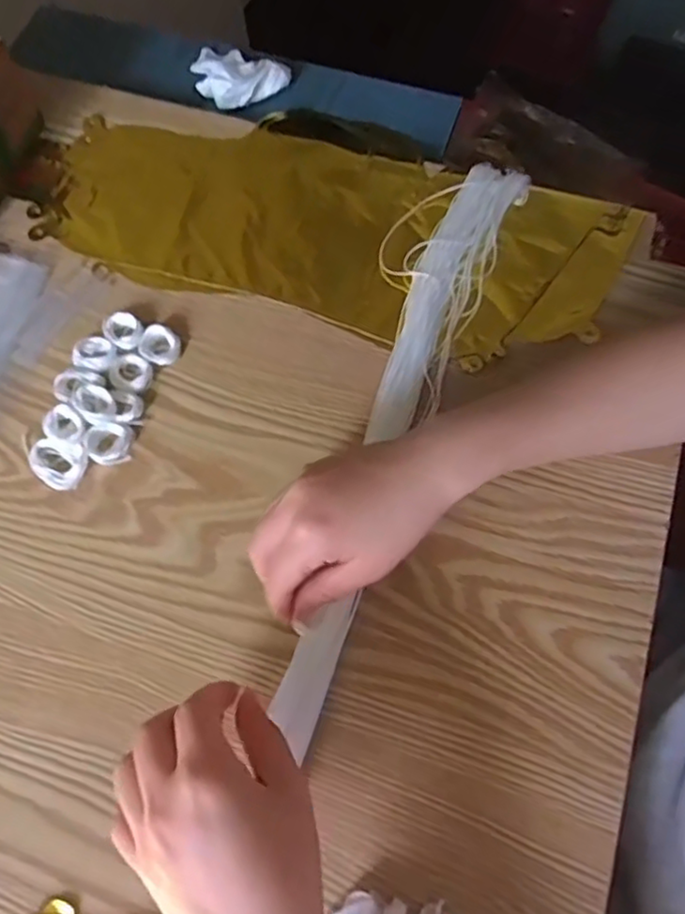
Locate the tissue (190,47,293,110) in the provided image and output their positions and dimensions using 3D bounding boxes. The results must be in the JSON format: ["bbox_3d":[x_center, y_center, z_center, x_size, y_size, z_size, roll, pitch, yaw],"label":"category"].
[{"bbox_3d":[-0.093,-0.318,0.546,0.088,0.021,0.059,30,71,13],"label":"tissue"}]

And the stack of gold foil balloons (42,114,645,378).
[{"bbox_3d":[-0.014,-0.172,0.476,0.417,0.009,0.158,17,69,8],"label":"stack of gold foil balloons"}]

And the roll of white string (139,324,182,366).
[{"bbox_3d":[-0.122,-0.075,0.440,0.026,0.011,0.025,-1,68,1],"label":"roll of white string"}]

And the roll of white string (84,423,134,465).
[{"bbox_3d":[-0.148,-0.009,0.414,0.028,0.010,0.025,1,68,2],"label":"roll of white string"}]

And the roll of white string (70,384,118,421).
[{"bbox_3d":[-0.157,-0.033,0.418,0.027,0.013,0.023,42,75,16],"label":"roll of white string"}]

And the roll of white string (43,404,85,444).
[{"bbox_3d":[-0.175,-0.019,0.416,0.025,0.014,0.022,39,74,15],"label":"roll of white string"}]

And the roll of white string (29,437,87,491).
[{"bbox_3d":[-0.179,0.003,0.411,0.038,0.008,0.030,18,69,9],"label":"roll of white string"}]

